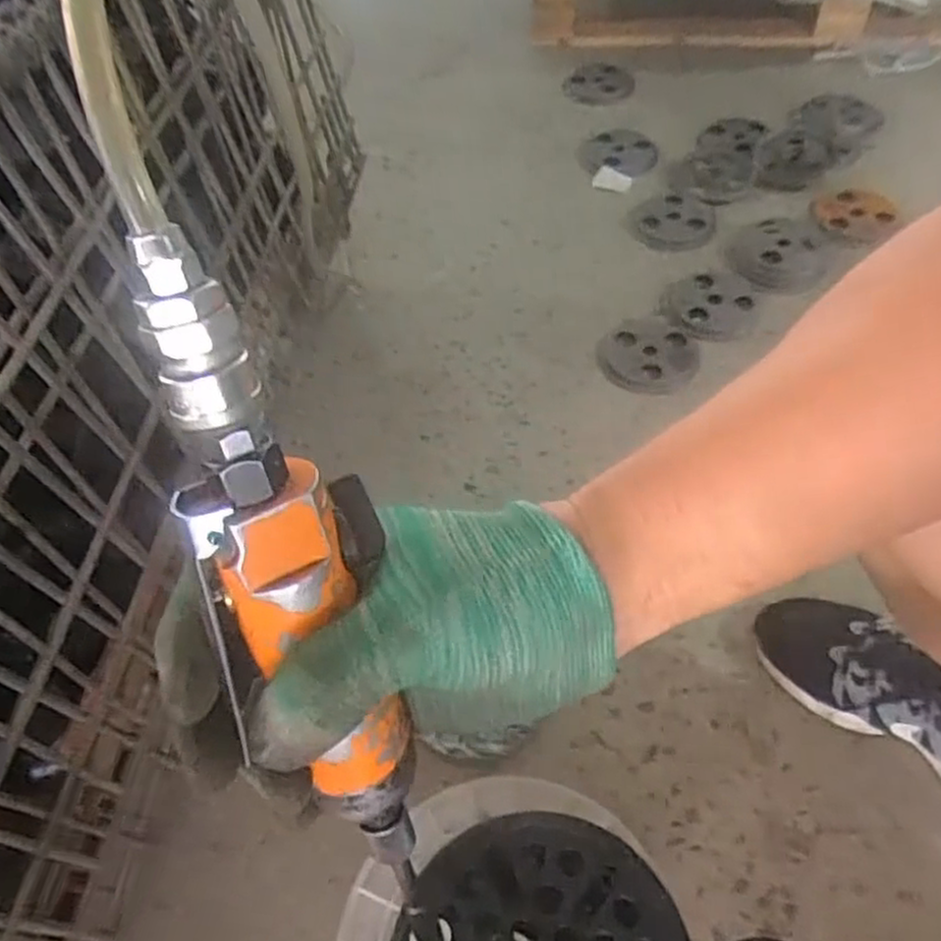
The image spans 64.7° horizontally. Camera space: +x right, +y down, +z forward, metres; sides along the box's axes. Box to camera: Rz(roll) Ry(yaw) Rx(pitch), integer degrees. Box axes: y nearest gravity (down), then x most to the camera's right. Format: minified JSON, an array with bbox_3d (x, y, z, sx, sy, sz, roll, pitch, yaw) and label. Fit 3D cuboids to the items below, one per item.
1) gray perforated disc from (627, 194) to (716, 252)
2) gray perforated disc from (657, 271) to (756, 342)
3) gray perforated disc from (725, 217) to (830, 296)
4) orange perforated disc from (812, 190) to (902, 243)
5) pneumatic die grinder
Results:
[{"bbox_3d":[0.295,-0.365,1.087,0.115,0.017,0.113,-2,55,3],"label":"gray perforated disc"},{"bbox_3d":[0.313,-0.225,0.994,0.106,0.023,0.121,-31,58,-16],"label":"gray perforated disc"},{"bbox_3d":[0.419,-0.297,1.015,0.126,0.010,0.150,9,56,12],"label":"gray perforated disc"},{"bbox_3d":[0.551,-0.371,1.066,0.120,0.012,0.105,-30,57,-14],"label":"orange perforated disc"},{"bbox_3d":[-0.049,0.041,0.227,0.048,0.221,0.029,-18,27,-8],"label":"pneumatic die grinder"}]

